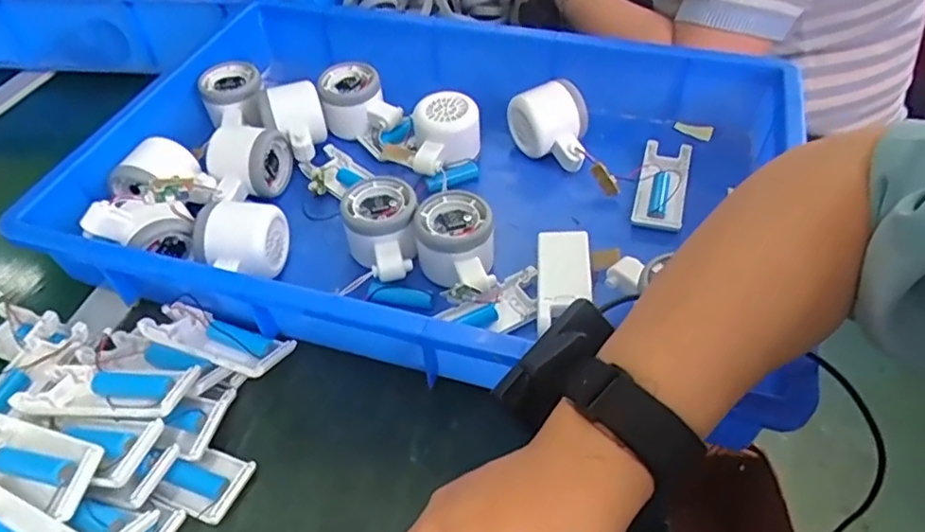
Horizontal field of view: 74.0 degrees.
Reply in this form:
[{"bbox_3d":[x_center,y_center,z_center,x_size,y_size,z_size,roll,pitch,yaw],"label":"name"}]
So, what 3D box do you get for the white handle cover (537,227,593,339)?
[{"bbox_3d":[0.076,0.006,0.459,0.038,0.014,0.088,2,43,5],"label":"white handle cover"}]

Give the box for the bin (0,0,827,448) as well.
[{"bbox_3d":[-0.040,-0.076,0.525,0.577,0.107,0.363,11,45,15],"label":"bin"}]

